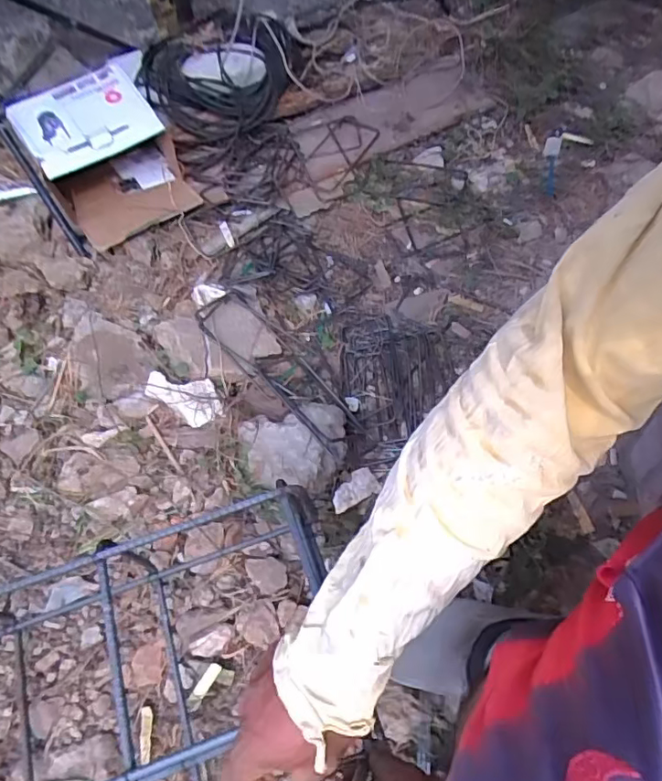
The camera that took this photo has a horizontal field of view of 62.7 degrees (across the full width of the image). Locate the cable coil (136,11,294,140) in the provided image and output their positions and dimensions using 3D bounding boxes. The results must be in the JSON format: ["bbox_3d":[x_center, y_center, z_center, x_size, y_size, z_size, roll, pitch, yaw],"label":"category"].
[{"bbox_3d":[-0.235,-0.664,1.126,0.298,0.117,0.277,-1,61,2],"label":"cable coil"}]

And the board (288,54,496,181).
[{"bbox_3d":[0.125,-0.576,1.142,0.443,0.029,0.182,-30,62,-11],"label":"board"}]

